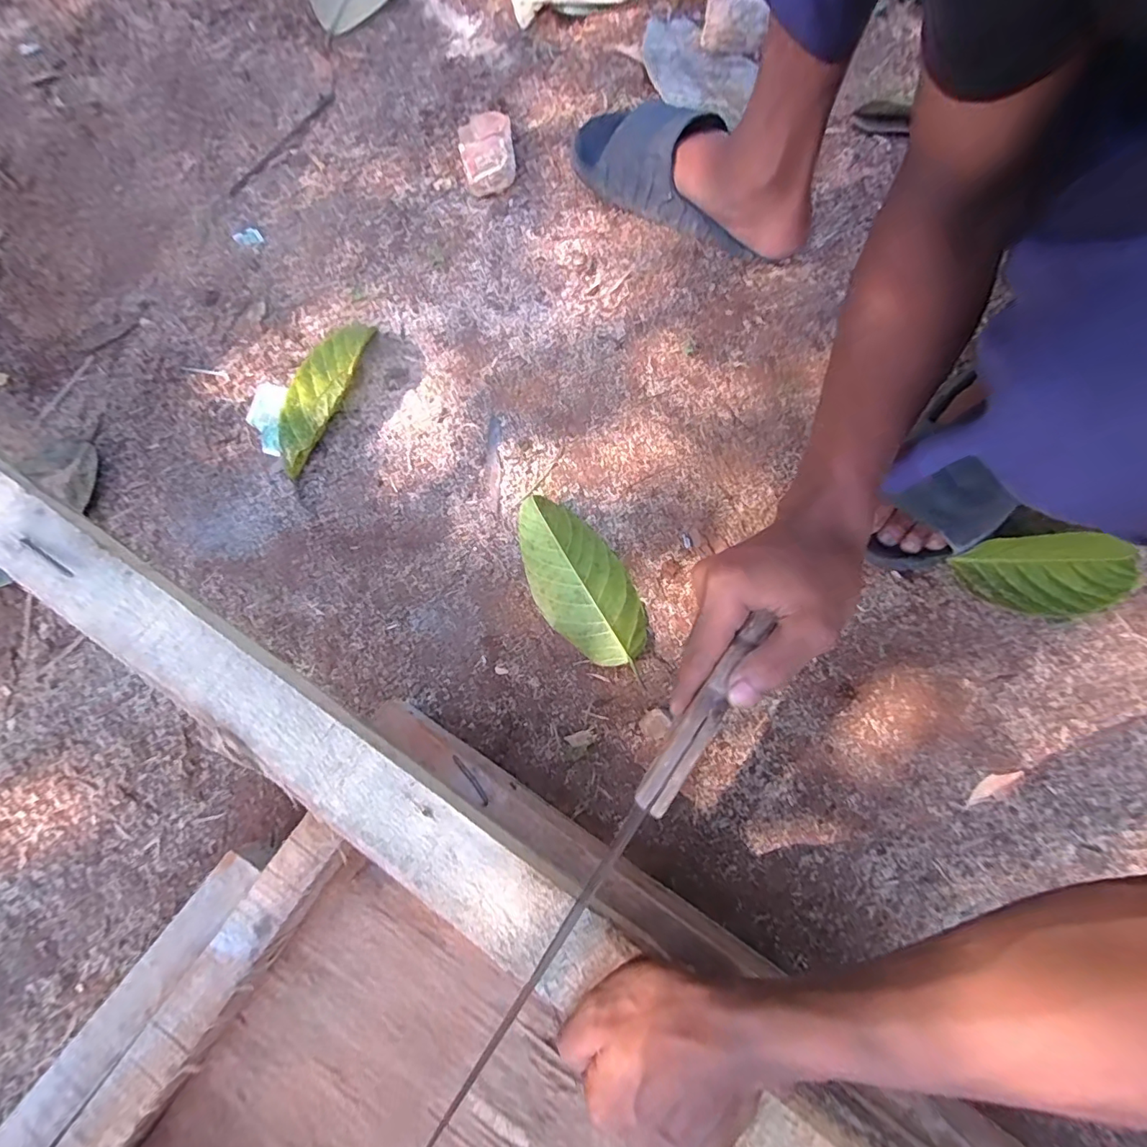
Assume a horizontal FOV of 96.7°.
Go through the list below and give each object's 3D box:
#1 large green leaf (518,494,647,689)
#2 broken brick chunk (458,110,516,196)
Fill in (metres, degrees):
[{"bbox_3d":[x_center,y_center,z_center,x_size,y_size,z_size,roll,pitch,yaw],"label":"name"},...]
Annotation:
[{"bbox_3d":[0.005,0.006,0.475,0.084,0.025,0.169,-30,78,-7],"label":"large green leaf"},{"bbox_3d":[-0.103,-0.503,0.607,0.062,0.019,0.113,-7,76,-2],"label":"broken brick chunk"}]

